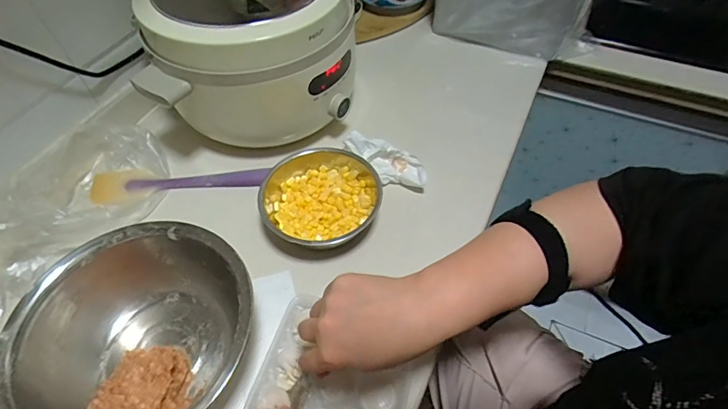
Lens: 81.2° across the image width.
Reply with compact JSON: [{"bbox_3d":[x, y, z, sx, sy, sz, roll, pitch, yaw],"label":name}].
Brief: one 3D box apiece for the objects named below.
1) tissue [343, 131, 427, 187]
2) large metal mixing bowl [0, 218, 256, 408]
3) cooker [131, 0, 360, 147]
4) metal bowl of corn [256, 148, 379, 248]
[{"bbox_3d":[0.029,-0.061,0.556,0.115,0.038,0.043,29,57,-3],"label":"tissue"},{"bbox_3d":[-0.208,0.127,0.405,0.191,0.080,0.207,-1,54,1],"label":"large metal mixing bowl"},{"bbox_3d":[-0.144,-0.226,0.543,0.253,0.217,0.208,-13,54,-8],"label":"cooker"},{"bbox_3d":[-0.051,-0.001,0.516,0.138,0.056,0.136,-1,54,1],"label":"metal bowl of corn"}]

